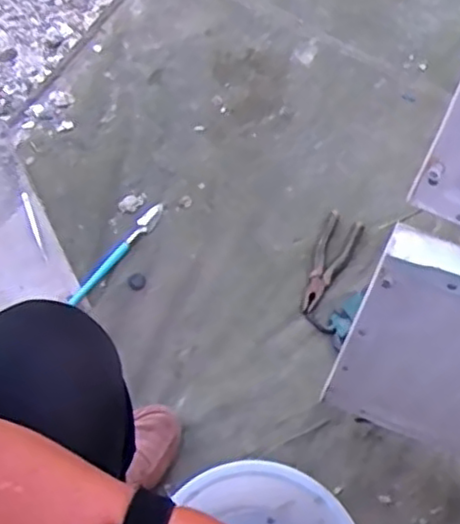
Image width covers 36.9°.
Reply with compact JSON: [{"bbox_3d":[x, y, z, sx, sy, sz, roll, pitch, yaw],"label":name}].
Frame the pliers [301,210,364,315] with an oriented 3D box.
[{"bbox_3d":[0.147,0.000,1.022,0.055,0.010,0.171,22,68,11],"label":"pliers"}]

